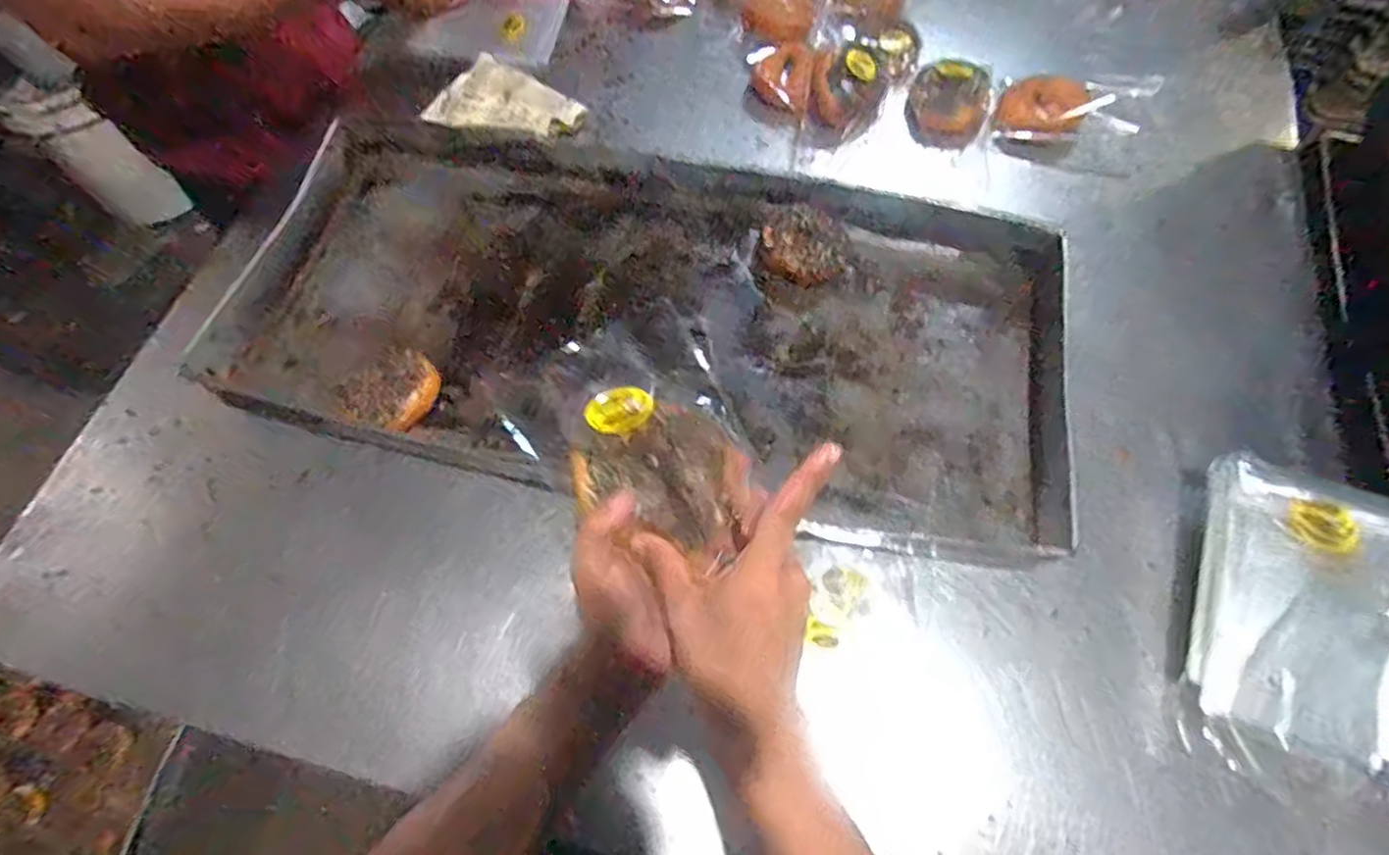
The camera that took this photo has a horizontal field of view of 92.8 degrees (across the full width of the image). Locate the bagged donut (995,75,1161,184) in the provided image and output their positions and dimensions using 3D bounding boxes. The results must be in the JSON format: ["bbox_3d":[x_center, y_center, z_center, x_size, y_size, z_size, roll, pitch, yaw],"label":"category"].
[{"bbox_3d":[0.459,-0.380,0.807,0.165,0.039,0.143,21,66,8],"label":"bagged donut"}]

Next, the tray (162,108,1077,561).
[{"bbox_3d":[-0.041,-0.123,0.678,0.831,0.061,0.399,11,65,5],"label":"tray"}]

